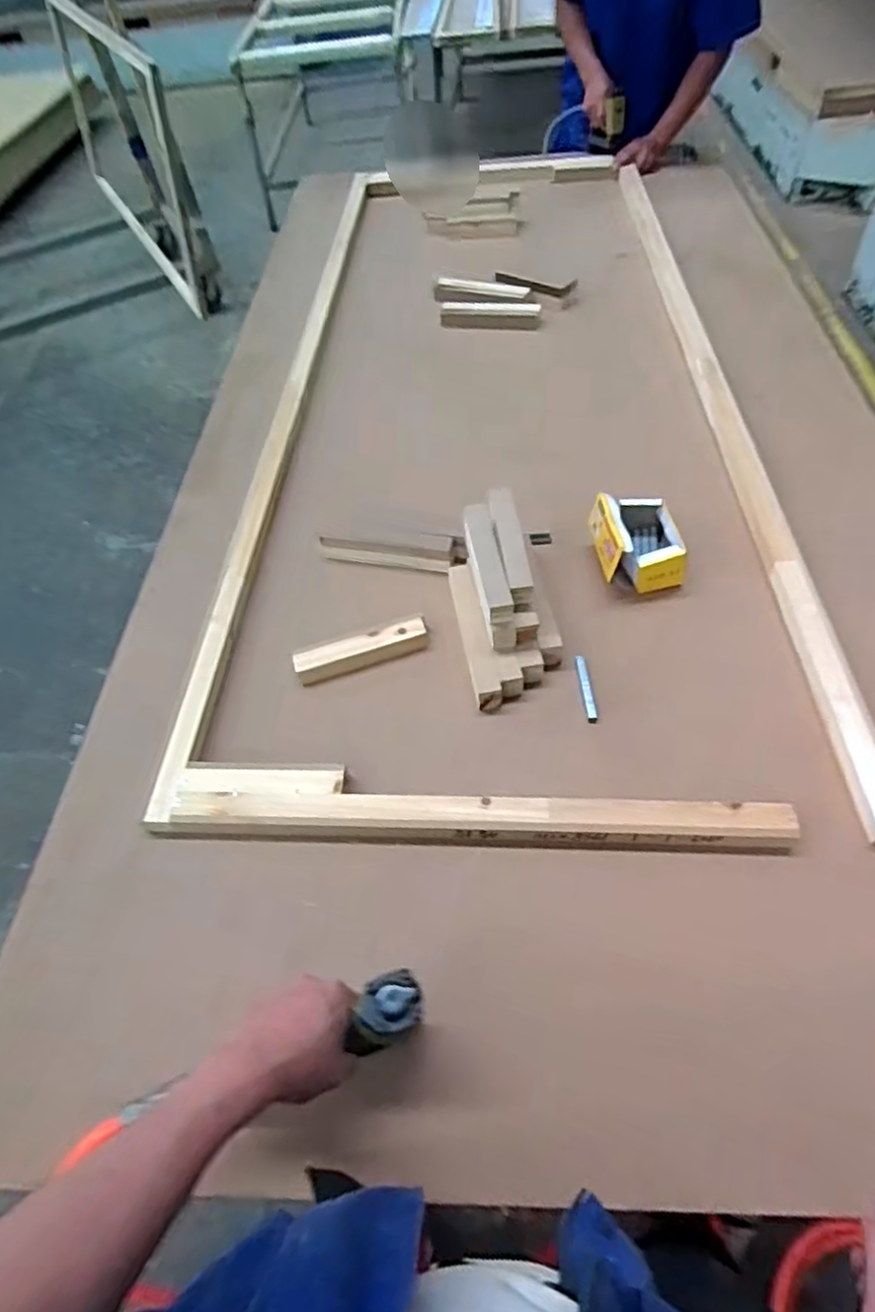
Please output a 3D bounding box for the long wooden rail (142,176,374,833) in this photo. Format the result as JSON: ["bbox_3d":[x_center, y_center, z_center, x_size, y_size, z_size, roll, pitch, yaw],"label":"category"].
[{"bbox_3d":[-0.287,-0.512,1.295,0.064,0.043,1.746,1,56,5],"label":"long wooden rail"}]

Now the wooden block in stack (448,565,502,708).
[{"bbox_3d":[0.054,-0.032,0.924,0.036,0.044,0.239,-9,53,-1],"label":"wooden block in stack"}]

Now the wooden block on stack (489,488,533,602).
[{"bbox_3d":[0.098,-0.159,0.891,0.034,0.017,0.209,-8,53,0],"label":"wooden block on stack"}]

